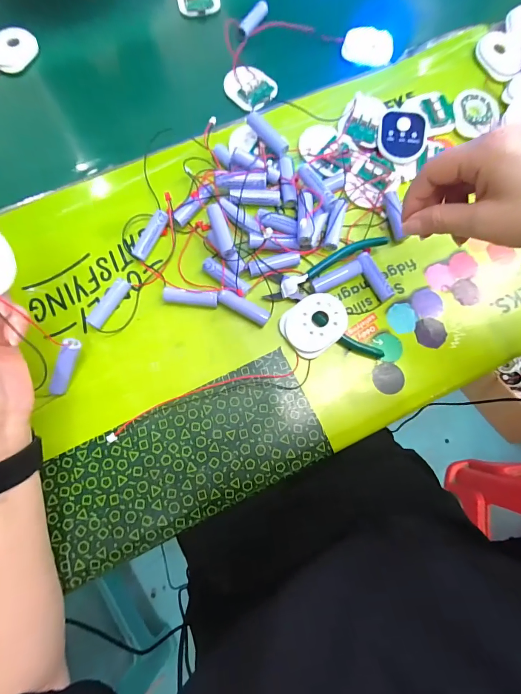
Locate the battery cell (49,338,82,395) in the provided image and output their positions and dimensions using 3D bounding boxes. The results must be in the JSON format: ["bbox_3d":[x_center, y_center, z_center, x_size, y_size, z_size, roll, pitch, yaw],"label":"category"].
[{"bbox_3d":[-0.165,0.018,0.288,0.012,0.012,0.055,31,111,7],"label":"battery cell"}]

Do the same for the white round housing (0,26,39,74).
[{"bbox_3d":[-0.292,-0.348,0.400,0.060,0.019,0.036,-42,80,-9],"label":"white round housing"}]

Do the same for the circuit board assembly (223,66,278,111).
[{"bbox_3d":[-0.012,-0.297,0.390,0.057,0.013,0.045,38,79,8],"label":"circuit board assembly"}]

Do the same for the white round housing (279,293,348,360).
[{"bbox_3d":[0.050,-0.022,0.312,0.057,0.013,0.048,-38,85,6],"label":"white round housing"}]

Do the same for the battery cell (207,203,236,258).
[{"bbox_3d":[-0.037,-0.107,0.320,0.014,0.015,0.052,-18,77,-4],"label":"battery cell"}]

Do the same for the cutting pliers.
[{"bbox_3d":[0.063,-0.053,0.323,0.108,0.011,0.115,7,77,1],"label":"cutting pliers"}]

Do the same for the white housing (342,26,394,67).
[{"bbox_3d":[0.129,-0.360,0.409,0.059,0.006,0.040,18,98,3],"label":"white housing"}]

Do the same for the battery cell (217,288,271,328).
[{"bbox_3d":[-0.015,-0.036,0.316,0.049,0.016,0.016,31,78,7],"label":"battery cell"}]

